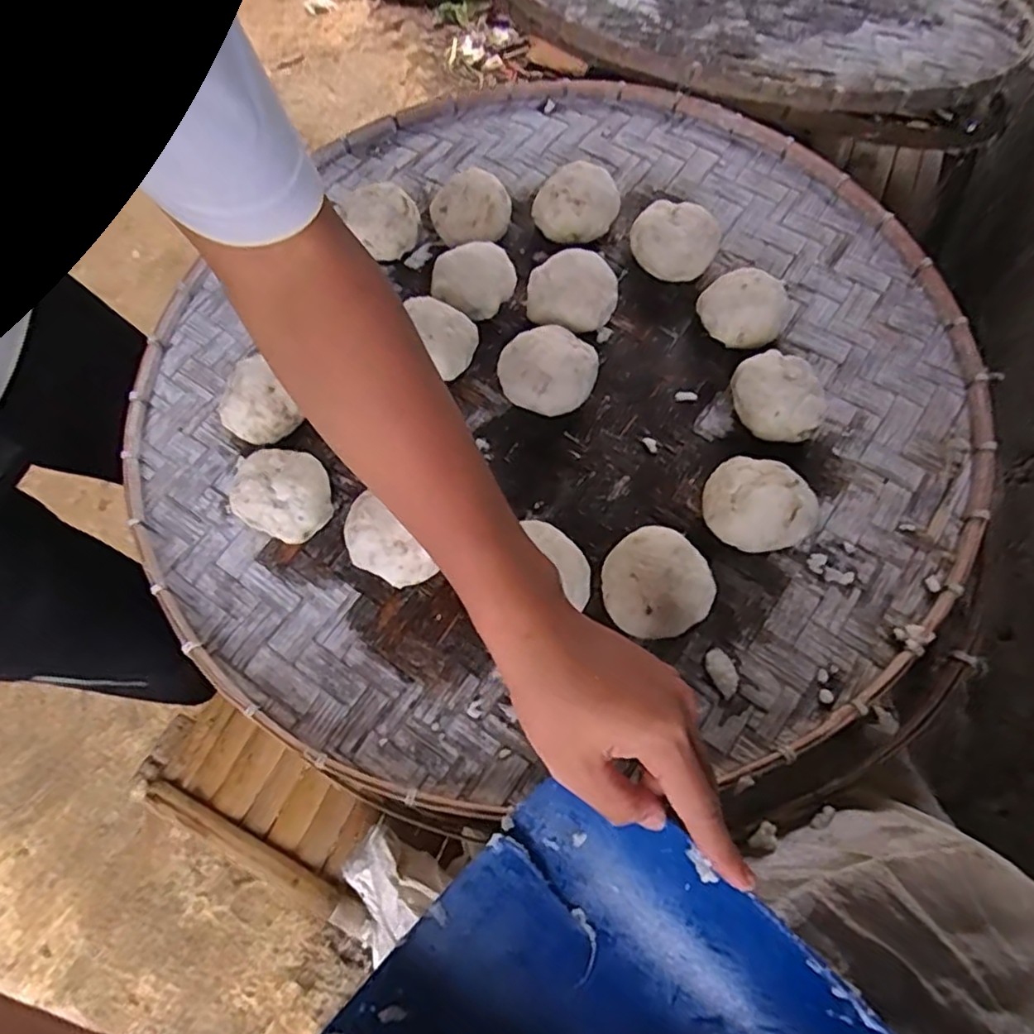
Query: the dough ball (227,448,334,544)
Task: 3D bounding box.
[{"bbox_3d":[-0.185,-0.017,0.512,0.069,0.061,0.068,-20,64,-6],"label":"dough ball"}]

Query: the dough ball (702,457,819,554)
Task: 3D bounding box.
[{"bbox_3d":[0.185,-0.009,0.499,0.080,0.060,0.069,5,64,6],"label":"dough ball"}]

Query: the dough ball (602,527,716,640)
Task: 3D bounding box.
[{"bbox_3d":[0.103,0.051,0.478,0.080,0.058,0.074,-1,64,3],"label":"dough ball"}]

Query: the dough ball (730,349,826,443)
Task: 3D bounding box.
[{"bbox_3d":[0.218,-0.102,0.543,0.067,0.051,0.077,-24,65,-8],"label":"dough ball"}]

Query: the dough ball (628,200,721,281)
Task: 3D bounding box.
[{"bbox_3d":[0.150,-0.266,0.616,0.083,0.048,0.068,8,65,7],"label":"dough ball"}]

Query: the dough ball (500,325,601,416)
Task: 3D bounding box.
[{"bbox_3d":[0.027,-0.125,0.550,0.080,0.057,0.073,-19,64,-6],"label":"dough ball"}]

